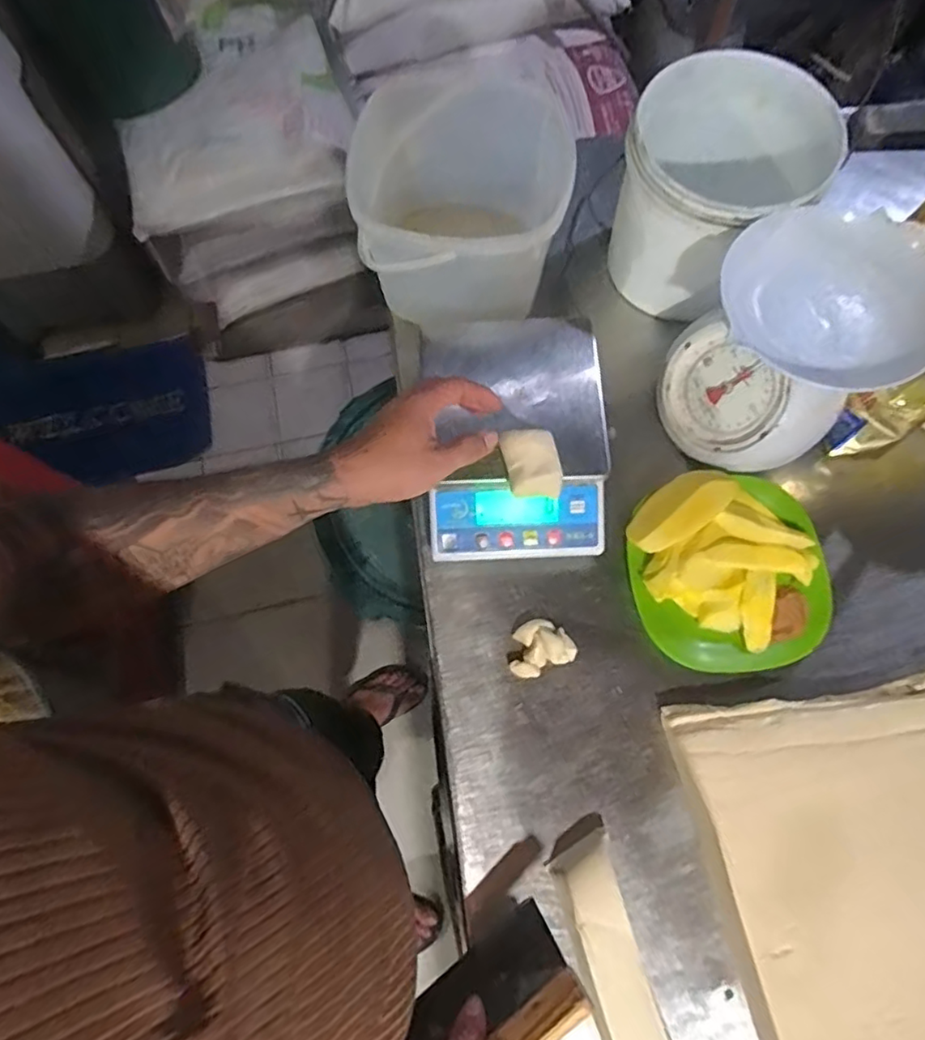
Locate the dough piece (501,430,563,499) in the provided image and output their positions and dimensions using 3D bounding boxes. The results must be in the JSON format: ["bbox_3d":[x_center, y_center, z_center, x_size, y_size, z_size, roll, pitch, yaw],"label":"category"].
[{"bbox_3d":[0.063,-0.051,0.558,0.046,0.025,0.060,-14,72,-3],"label":"dough piece"}]

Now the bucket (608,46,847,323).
[{"bbox_3d":[0.273,-0.358,0.677,0.195,0.170,0.221,39,77,13],"label":"bucket"}]

